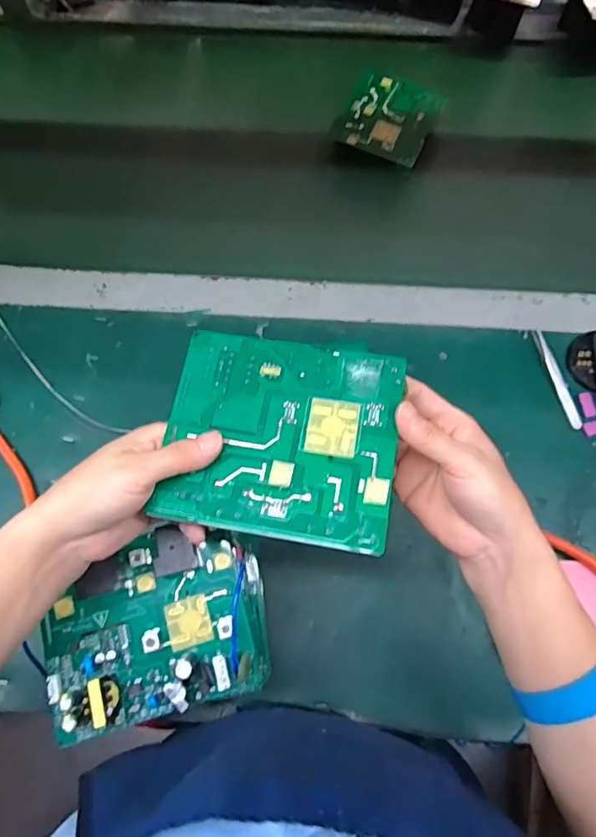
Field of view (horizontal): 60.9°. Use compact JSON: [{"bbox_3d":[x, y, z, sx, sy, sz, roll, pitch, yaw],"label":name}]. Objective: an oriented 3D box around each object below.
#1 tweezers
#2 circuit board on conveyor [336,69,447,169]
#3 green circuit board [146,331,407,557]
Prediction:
[{"bbox_3d":[0.271,-0.042,0.527,0.015,0.010,0.109,-15,72,-5],"label":"tweezers"},{"bbox_3d":[0.113,-0.373,0.627,0.109,0.005,0.118,24,75,7],"label":"circuit board on conveyor"},{"bbox_3d":[-0.009,0.008,0.290,0.128,0.009,0.115,10,72,3],"label":"green circuit board"}]

